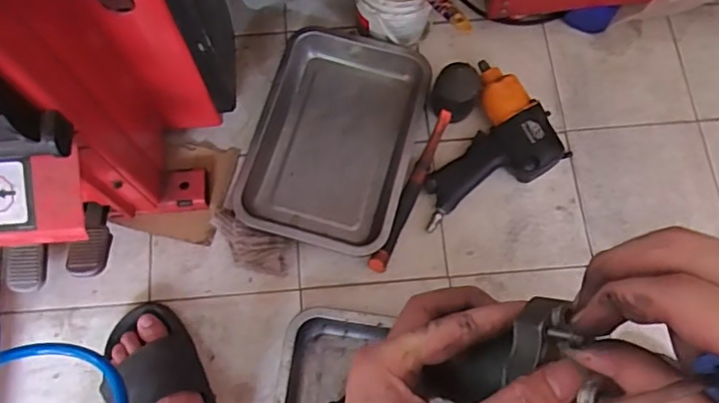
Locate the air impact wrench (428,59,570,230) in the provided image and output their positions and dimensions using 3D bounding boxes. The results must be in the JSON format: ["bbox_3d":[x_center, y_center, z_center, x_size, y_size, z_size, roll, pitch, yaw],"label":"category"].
[{"bbox_3d":[0.158,-0.089,0.805,0.213,0.070,0.179,-26,75,-9],"label":"air impact wrench"}]

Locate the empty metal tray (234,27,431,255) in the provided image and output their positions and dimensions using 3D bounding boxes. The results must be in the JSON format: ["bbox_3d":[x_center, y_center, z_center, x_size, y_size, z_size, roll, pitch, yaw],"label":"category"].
[{"bbox_3d":[-0.034,-0.090,0.816,0.220,0.040,0.319,15,73,3],"label":"empty metal tray"}]

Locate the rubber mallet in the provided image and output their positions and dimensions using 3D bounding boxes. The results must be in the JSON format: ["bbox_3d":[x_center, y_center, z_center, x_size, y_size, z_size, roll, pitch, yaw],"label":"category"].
[{"bbox_3d":[0.077,-0.047,0.778,0.063,0.089,0.294,27,74,7],"label":"rubber mallet"}]

